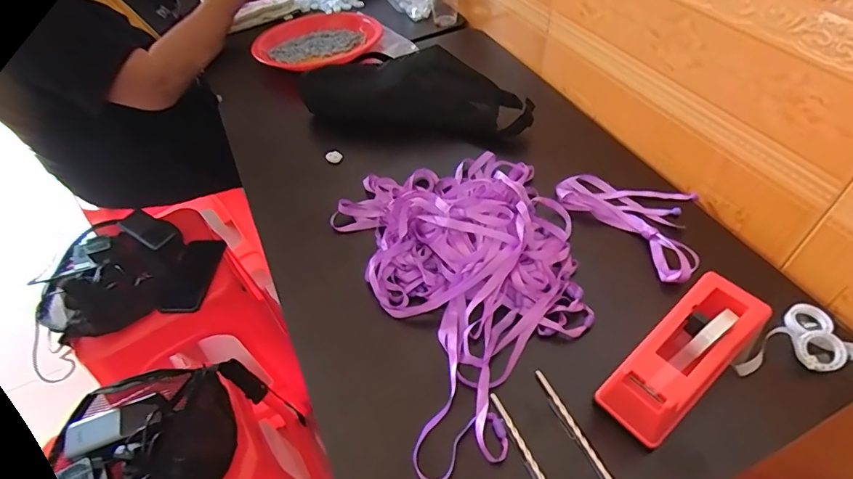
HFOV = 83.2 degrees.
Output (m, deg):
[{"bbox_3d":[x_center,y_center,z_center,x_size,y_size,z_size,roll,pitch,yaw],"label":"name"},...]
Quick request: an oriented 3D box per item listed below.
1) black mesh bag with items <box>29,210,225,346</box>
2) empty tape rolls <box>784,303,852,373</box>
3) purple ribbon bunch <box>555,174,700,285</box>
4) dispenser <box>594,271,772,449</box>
[{"bbox_3d":[-0.573,0.068,0.914,0.335,0.070,0.275,15,51,18],"label":"black mesh bag with items"},{"bbox_3d":[0.380,0.091,0.447,0.079,0.017,0.068,-1,48,4],"label":"empty tape rolls"},{"bbox_3d":[0.259,-0.039,0.563,0.132,0.024,0.182,-29,52,-20],"label":"purple ribbon bunch"},{"bbox_3d":[0.219,0.102,0.413,0.155,0.078,0.062,-33,54,-23],"label":"dispenser"}]

